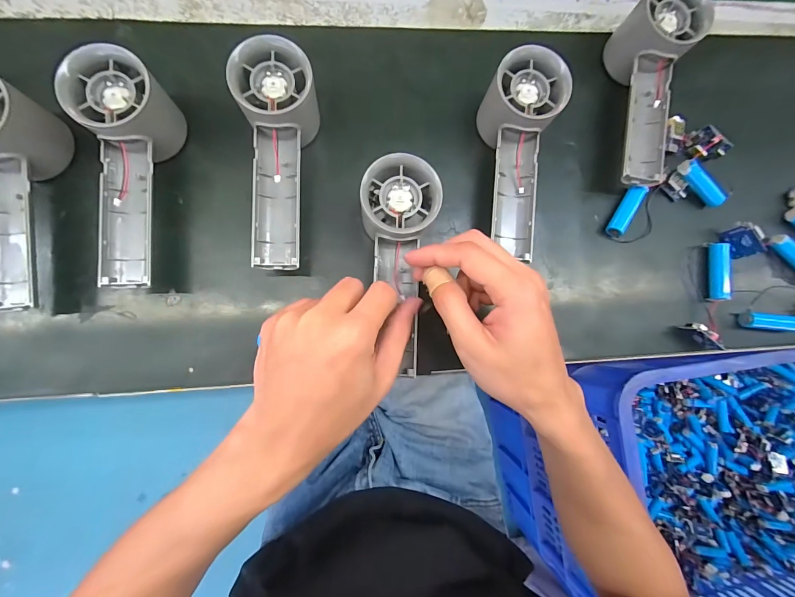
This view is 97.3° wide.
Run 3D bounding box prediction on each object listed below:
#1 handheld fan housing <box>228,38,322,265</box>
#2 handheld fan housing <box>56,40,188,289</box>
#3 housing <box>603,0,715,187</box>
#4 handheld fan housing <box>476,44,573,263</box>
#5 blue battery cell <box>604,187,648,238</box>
[{"bbox_3d":[-0.086,-0.101,0.265,0.054,0.064,0.153,-5,87,-5],"label":"handheld fan housing"},{"bbox_3d":[-0.189,-0.087,0.253,0.054,0.059,0.153,-7,87,-5],"label":"handheld fan housing"},{"bbox_3d":[0.219,-0.174,0.299,0.060,0.058,0.154,2,87,-5],"label":"housing"},{"bbox_3d":[0.089,-0.110,0.284,0.058,0.059,0.152,11,86,-4],"label":"handheld fan housing"},{"bbox_3d":[0.202,-0.076,0.310,0.015,0.015,0.050,30,85,-3],"label":"blue battery cell"}]

